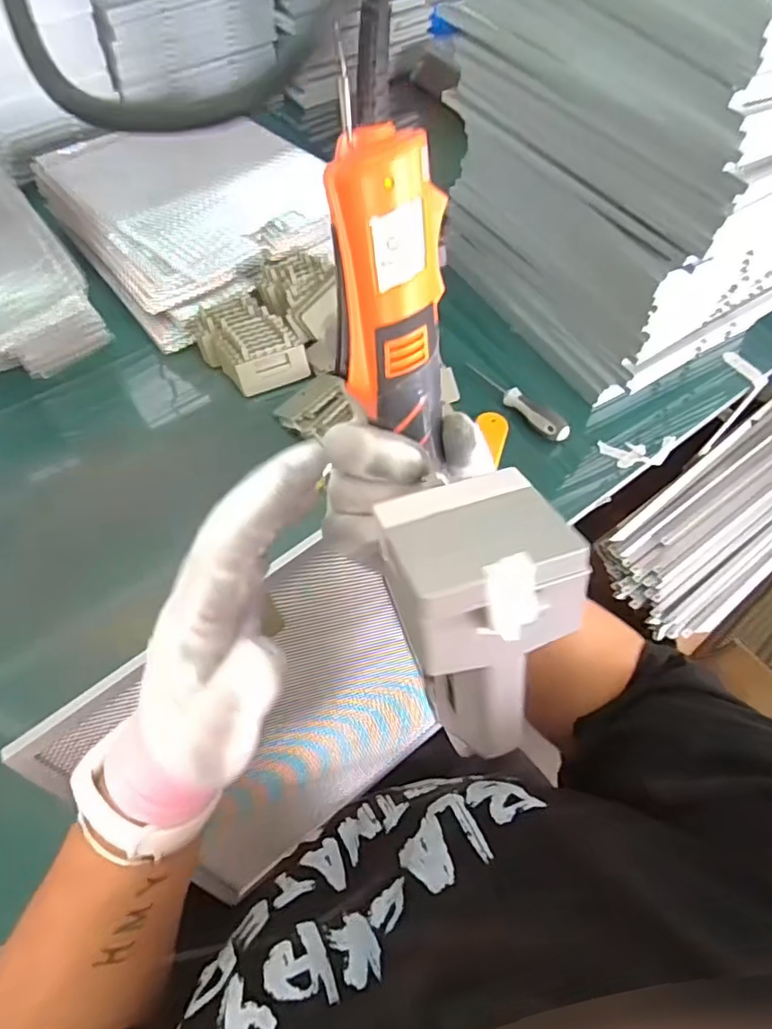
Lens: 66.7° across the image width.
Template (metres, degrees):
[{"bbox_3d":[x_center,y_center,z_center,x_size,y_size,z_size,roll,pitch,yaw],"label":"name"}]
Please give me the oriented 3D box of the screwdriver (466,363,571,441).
[{"bbox_3d":[0.155,-0.136,0.709,0.026,0.025,0.155,-40,68,-22],"label":"screwdriver"}]

